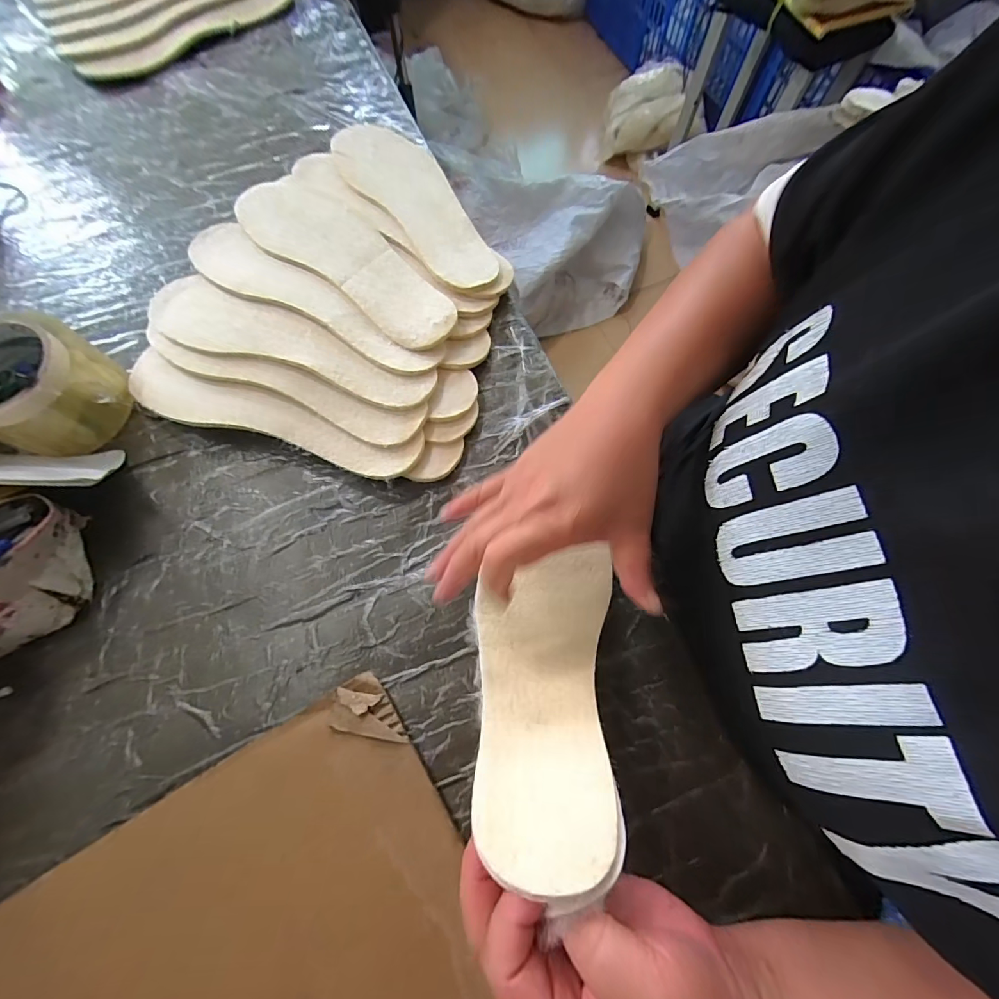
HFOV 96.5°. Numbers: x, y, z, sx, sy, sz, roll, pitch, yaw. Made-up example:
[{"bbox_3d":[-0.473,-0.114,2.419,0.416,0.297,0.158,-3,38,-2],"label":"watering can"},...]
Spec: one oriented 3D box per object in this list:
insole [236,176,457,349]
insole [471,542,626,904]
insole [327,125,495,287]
[{"bbox_3d":[-0.144,-0.230,0.418,0.261,0.009,0.086,41,75,12],"label":"insole"},{"bbox_3d":[0.024,0.103,0.270,0.087,0.045,0.214,10,30,2],"label":"insole"},{"bbox_3d":[-0.085,-0.311,0.458,0.087,0.016,0.262,-35,75,-12],"label":"insole"}]

